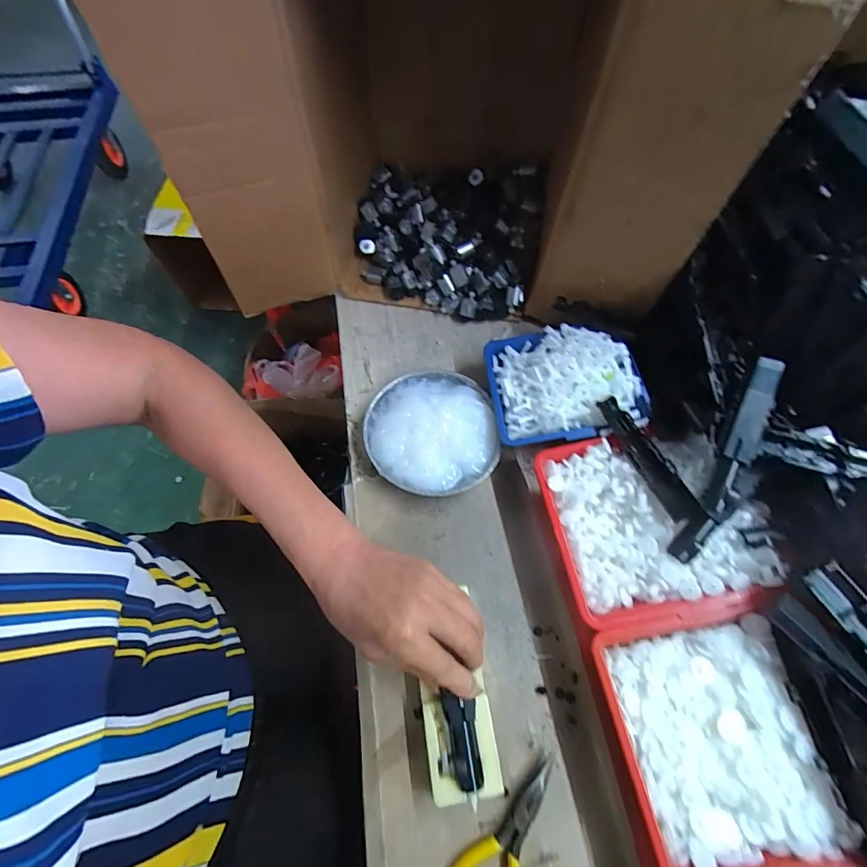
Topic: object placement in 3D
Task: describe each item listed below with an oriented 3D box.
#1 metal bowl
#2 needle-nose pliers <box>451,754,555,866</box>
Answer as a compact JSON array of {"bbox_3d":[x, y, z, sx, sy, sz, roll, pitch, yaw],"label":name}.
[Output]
[{"bbox_3d":[-0.002,-0.003,0.402,0.127,0.038,0.132,0,63,-1],"label":"metal bowl"},{"bbox_3d":[0.046,0.286,0.273,0.045,0.012,0.124,33,67,15],"label":"needle-nose pliers"}]

